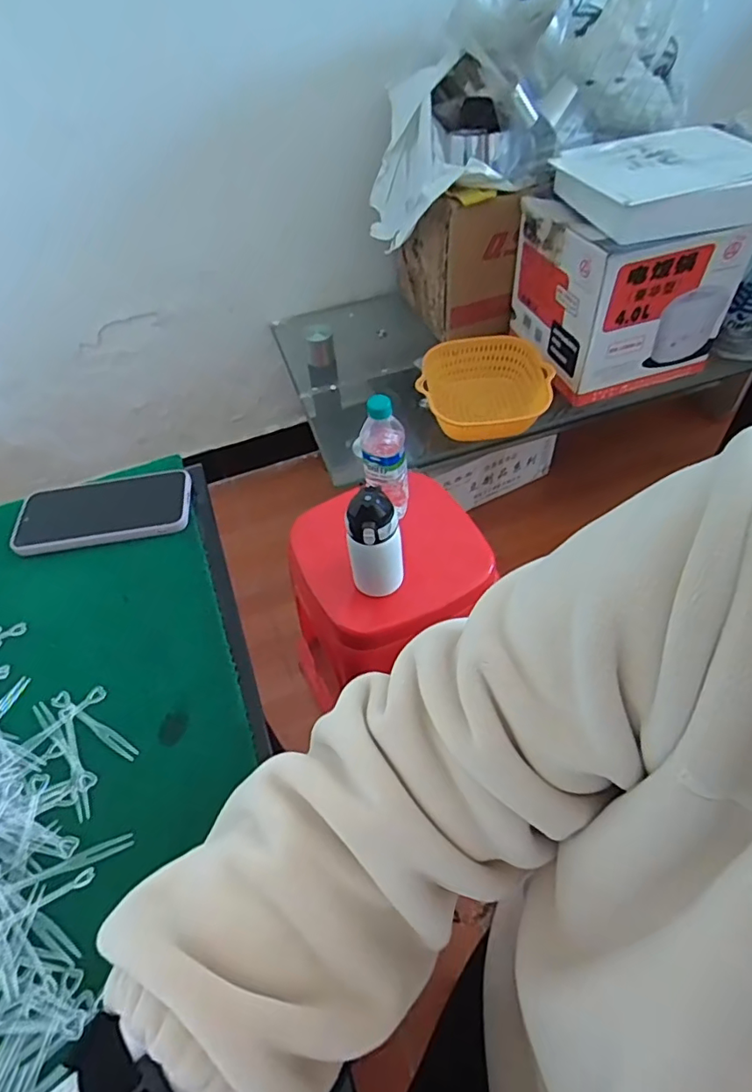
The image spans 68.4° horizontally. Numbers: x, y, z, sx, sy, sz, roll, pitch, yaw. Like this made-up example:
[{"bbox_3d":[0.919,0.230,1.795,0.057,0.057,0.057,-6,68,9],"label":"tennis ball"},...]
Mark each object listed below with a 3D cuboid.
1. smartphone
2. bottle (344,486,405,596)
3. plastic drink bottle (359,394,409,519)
[{"bbox_3d":[-0.256,-0.033,0.527,0.157,0.017,0.081,-10,50,-3],"label":"smartphone"},{"bbox_3d":[0.000,0.000,0.768,0.072,0.165,0.063,-3,50,2],"label":"bottle"},{"bbox_3d":[0.012,-0.132,0.840,0.072,0.220,0.067,-3,50,2],"label":"plastic drink bottle"}]

